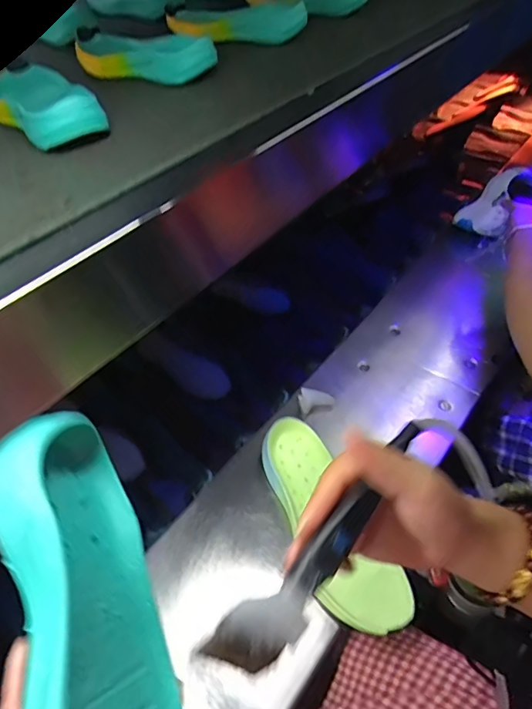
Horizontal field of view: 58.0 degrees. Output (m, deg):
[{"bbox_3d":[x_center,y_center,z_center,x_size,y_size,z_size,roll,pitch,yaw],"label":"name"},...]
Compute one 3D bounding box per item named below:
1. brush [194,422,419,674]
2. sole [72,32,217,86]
[{"bbox_3d":[0.037,0.091,0.243,0.026,0.016,0.161,34,54,26],"label":"brush"},{"bbox_3d":[-0.161,-0.386,0.614,0.203,0.040,0.068,29,51,23],"label":"sole"}]

